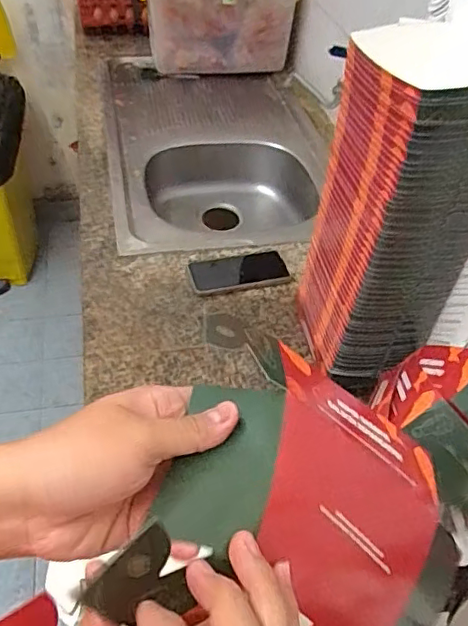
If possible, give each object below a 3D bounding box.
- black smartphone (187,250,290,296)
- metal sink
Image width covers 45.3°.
[{"bbox_3d":[0.006,-0.072,0.963,0.164,0.015,0.084,-8,46,-11],"label":"black smartphone"},{"bbox_3d":[-0.043,-0.353,1.370,0.495,0.186,0.812,-5,46,-10],"label":"metal sink"}]

